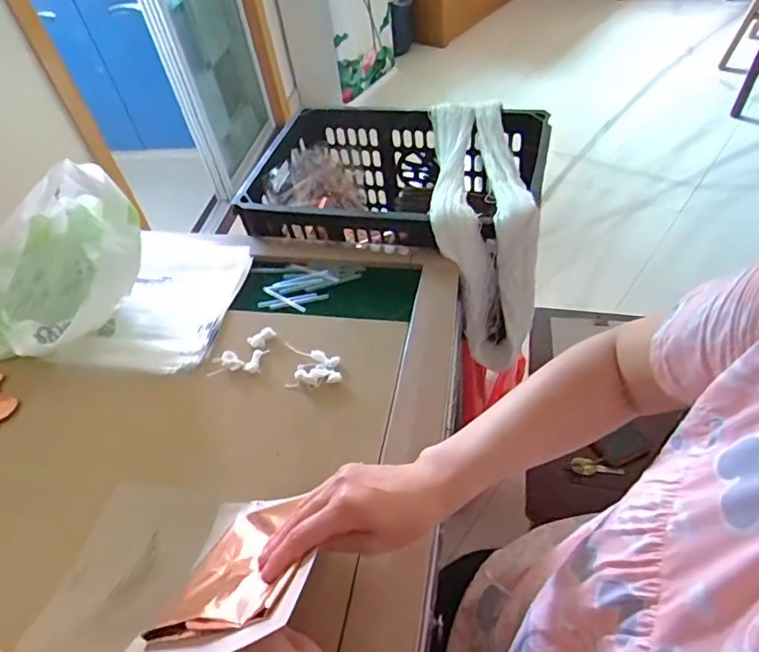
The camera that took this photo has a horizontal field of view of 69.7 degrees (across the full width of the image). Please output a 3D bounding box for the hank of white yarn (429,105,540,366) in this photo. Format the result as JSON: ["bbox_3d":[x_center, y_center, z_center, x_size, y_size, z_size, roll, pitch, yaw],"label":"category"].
[{"bbox_3d":[0.139,-0.170,0.803,0.133,0.185,0.426,-5,75,2],"label":"hank of white yarn"}]

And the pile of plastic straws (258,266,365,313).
[{"bbox_3d":[-0.092,-0.054,0.740,0.135,0.007,0.071,-5,48,2],"label":"pile of plastic straws"}]

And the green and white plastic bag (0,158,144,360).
[{"bbox_3d":[-0.436,-0.081,0.708,0.207,0.155,0.233,7,49,12],"label":"green and white plastic bag"}]

